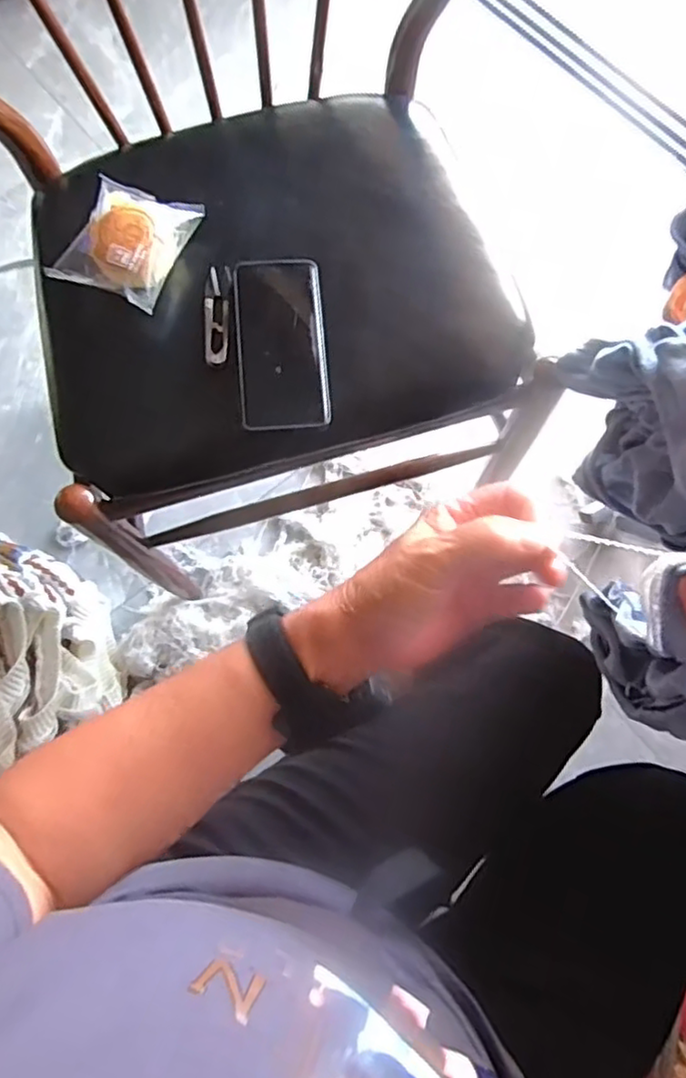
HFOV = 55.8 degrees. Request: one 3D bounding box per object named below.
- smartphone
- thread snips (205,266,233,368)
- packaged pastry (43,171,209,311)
[{"bbox_3d":[-0.055,-0.177,0.579,0.076,0.009,0.165,-5,74,0],"label":"smartphone"},{"bbox_3d":[-0.114,-0.204,0.591,0.024,0.011,0.095,0,74,2],"label":"thread snips"},{"bbox_3d":[-0.195,-0.269,0.583,0.094,0.039,0.117,20,76,7],"label":"packaged pastry"}]

